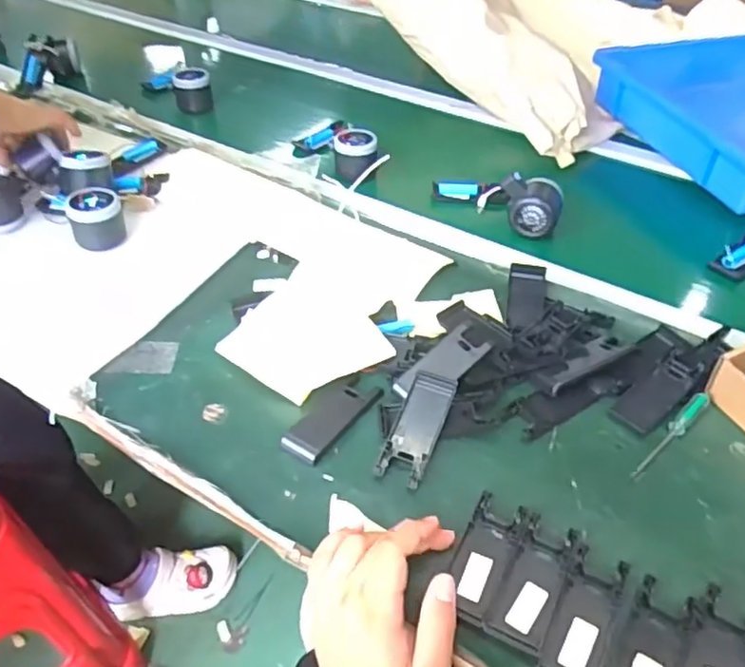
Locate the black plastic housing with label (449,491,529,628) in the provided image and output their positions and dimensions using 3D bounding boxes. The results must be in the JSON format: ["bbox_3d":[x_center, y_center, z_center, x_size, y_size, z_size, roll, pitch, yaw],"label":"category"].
[{"bbox_3d":[0.083,0.165,0.476,0.041,0.012,0.102,15,43,16],"label":"black plastic housing with label"}]

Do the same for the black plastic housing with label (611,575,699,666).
[{"bbox_3d":[0.182,0.207,0.423,0.038,0.012,0.100,24,47,24],"label":"black plastic housing with label"}]

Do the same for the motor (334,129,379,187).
[{"bbox_3d":[-0.022,-0.242,0.867,0.055,0.039,0.056,-2,42,-2],"label":"motor"}]

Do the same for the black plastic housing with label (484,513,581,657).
[{"bbox_3d":[0.116,0.176,0.463,0.039,0.007,0.099,22,46,21],"label":"black plastic housing with label"}]

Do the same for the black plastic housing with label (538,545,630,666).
[{"bbox_3d":[0.145,0.192,0.442,0.038,0.009,0.100,20,45,20],"label":"black plastic housing with label"}]

